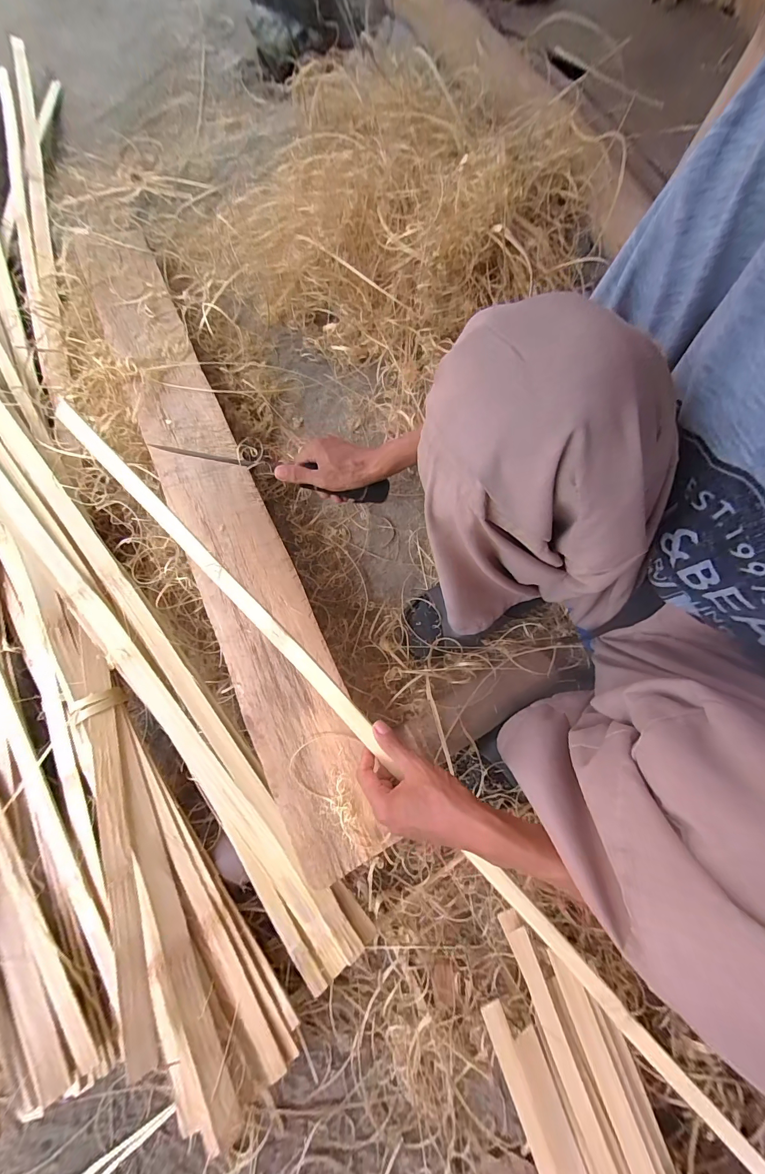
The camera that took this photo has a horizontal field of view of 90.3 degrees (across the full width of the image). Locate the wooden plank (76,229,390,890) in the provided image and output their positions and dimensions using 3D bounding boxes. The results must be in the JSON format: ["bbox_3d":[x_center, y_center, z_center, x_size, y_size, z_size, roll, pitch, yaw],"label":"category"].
[{"bbox_3d":[-0.251,-0.149,0.547,0.120,0.029,1.042,-24,77,-7],"label":"wooden plank"}]

